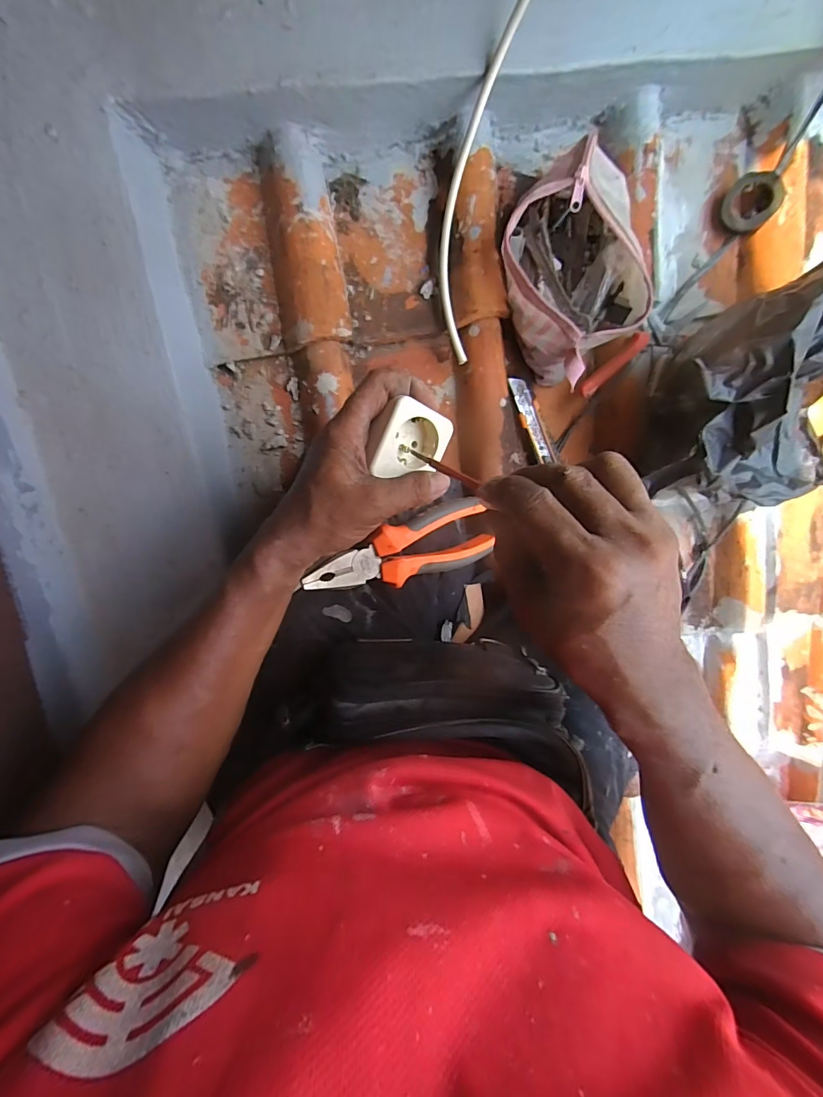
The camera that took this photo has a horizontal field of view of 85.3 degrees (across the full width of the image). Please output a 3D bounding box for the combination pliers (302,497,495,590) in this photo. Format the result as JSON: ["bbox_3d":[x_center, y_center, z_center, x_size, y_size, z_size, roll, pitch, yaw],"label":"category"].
[{"bbox_3d":[-0.007,0.003,0.386,0.168,0.017,0.055,-18,93,-20],"label":"combination pliers"}]

